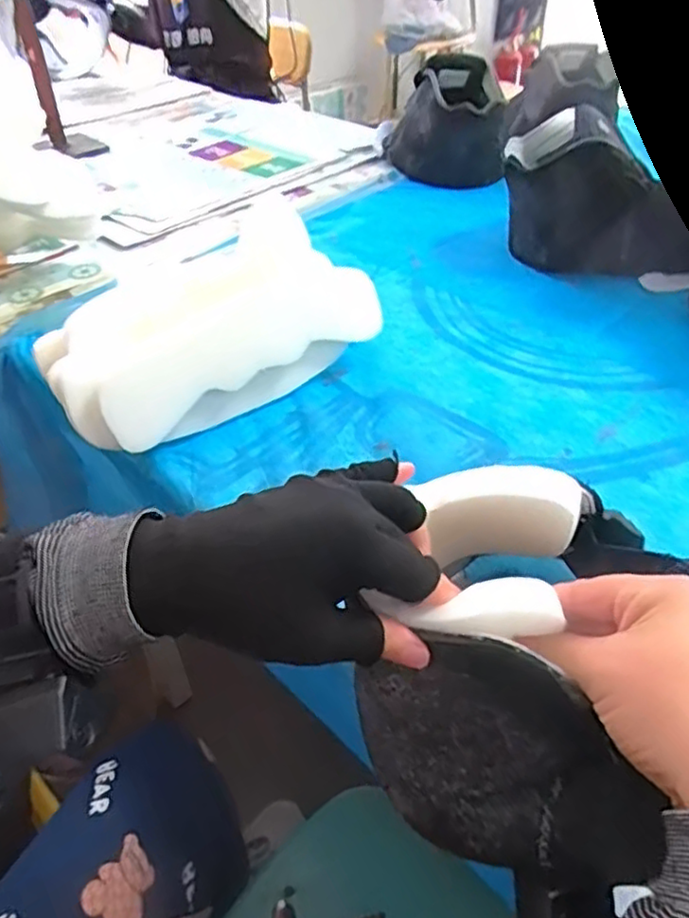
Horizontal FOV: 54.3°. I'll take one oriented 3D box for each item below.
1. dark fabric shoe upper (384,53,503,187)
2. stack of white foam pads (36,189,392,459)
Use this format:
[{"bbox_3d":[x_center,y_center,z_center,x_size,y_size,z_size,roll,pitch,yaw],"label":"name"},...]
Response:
[{"bbox_3d":[0.150,-0.505,1.010,0.183,0.146,0.141,3,41,6],"label":"dark fabric shoe upper"},{"bbox_3d":[-0.112,-0.110,0.607,0.295,0.130,0.096,-28,47,-26],"label":"stack of white foam pads"}]

